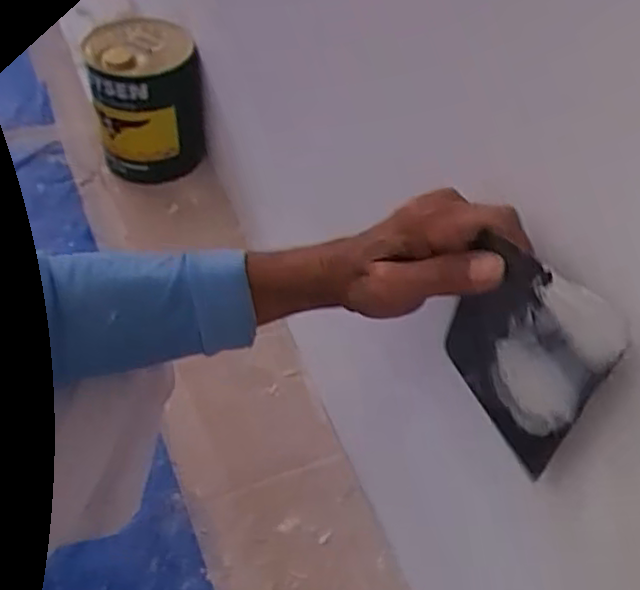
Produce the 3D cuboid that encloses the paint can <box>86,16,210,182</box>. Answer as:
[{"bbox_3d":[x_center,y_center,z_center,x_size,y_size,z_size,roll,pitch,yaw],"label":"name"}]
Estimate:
[{"bbox_3d":[-0.271,-0.309,1.118,0.160,0.210,0.160,0,51,-5],"label":"paint can"}]

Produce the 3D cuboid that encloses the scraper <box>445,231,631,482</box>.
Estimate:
[{"bbox_3d":[0.113,0.032,0.385,0.008,0.143,0.094,-22,57,-21],"label":"scraper"}]

